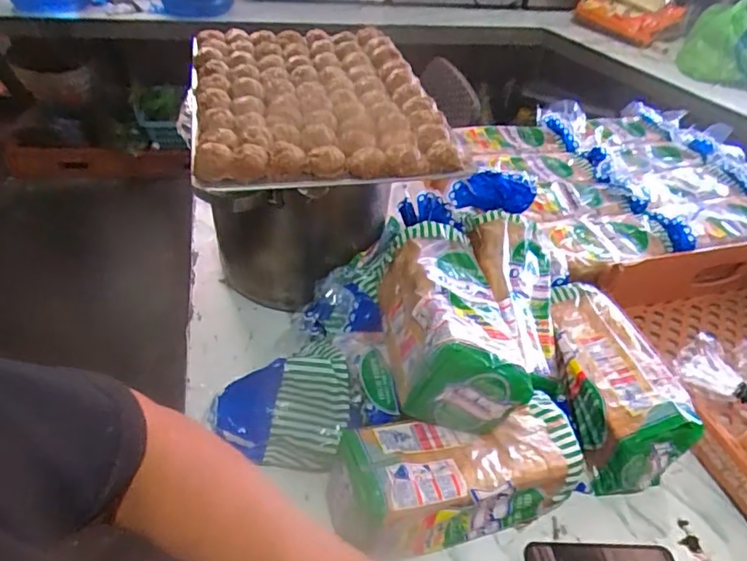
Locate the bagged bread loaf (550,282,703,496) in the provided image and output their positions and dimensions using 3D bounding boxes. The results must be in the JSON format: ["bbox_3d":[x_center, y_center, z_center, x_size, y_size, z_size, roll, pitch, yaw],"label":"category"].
[{"bbox_3d":[0.307,0.134,0.745,0.126,0.118,0.271,-2,43,-8],"label":"bagged bread loaf"}]

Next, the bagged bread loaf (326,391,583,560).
[{"bbox_3d":[0.093,0.219,0.623,0.269,0.114,0.114,-10,43,-16],"label":"bagged bread loaf"}]

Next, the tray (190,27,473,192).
[{"bbox_3d":[-0.086,-0.270,0.771,0.314,0.037,0.452,-6,43,-12],"label":"tray"}]

